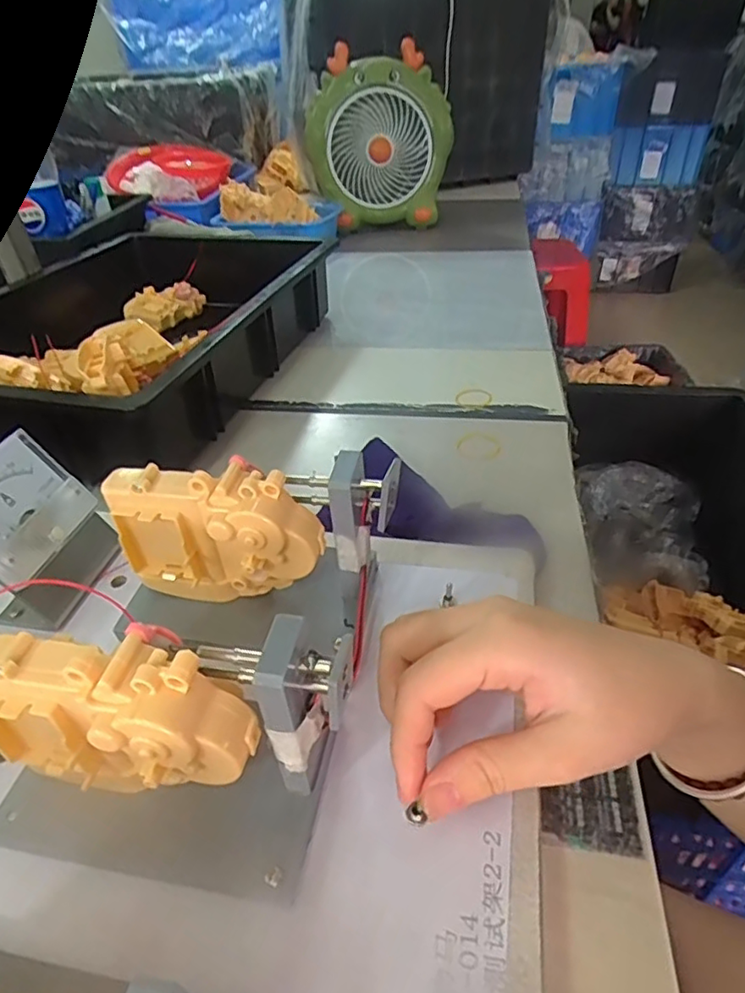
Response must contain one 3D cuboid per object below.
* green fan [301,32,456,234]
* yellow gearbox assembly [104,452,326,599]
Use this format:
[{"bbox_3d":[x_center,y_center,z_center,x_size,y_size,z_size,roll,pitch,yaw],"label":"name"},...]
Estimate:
[{"bbox_3d":[0.016,-0.663,1.120,0.266,0.275,0.134,-7,39,-4],"label":"green fan"},{"bbox_3d":[-0.070,0.020,0.280,0.094,0.070,0.029,9,40,16],"label":"yellow gearbox assembly"}]

